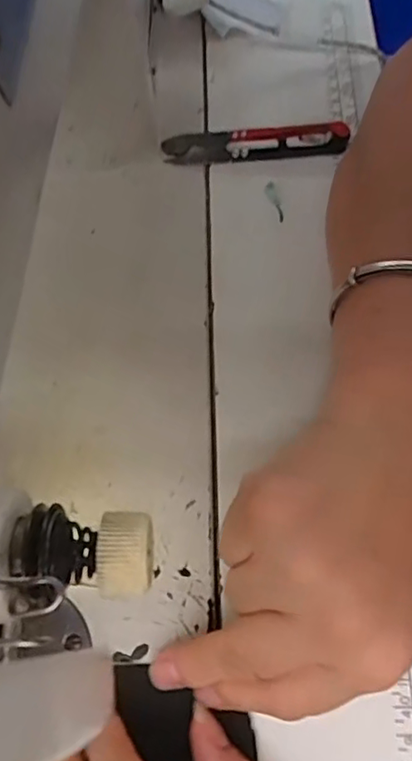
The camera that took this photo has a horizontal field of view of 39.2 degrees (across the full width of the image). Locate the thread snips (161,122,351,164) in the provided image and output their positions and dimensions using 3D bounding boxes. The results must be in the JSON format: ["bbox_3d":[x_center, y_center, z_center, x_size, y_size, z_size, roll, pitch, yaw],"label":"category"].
[{"bbox_3d":[0.027,-0.140,0.340,0.103,0.014,0.024,-5,68,0],"label":"thread snips"}]

